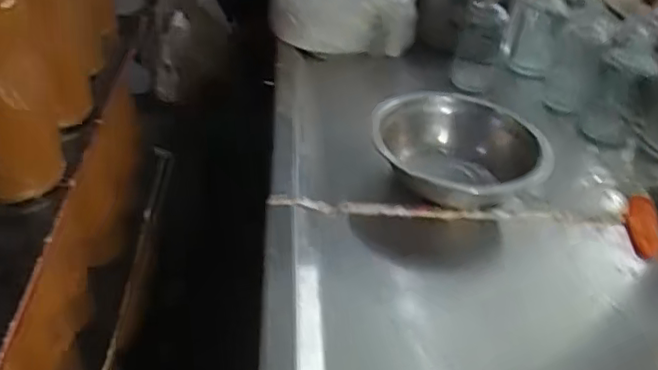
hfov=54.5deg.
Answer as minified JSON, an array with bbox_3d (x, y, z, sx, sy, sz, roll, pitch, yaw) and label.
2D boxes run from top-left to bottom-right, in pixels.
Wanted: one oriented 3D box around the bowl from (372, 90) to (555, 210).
[{"bbox_3d":[0.122,-0.030,0.621,0.151,0.069,0.151,1,36,-1],"label":"bowl"}]

